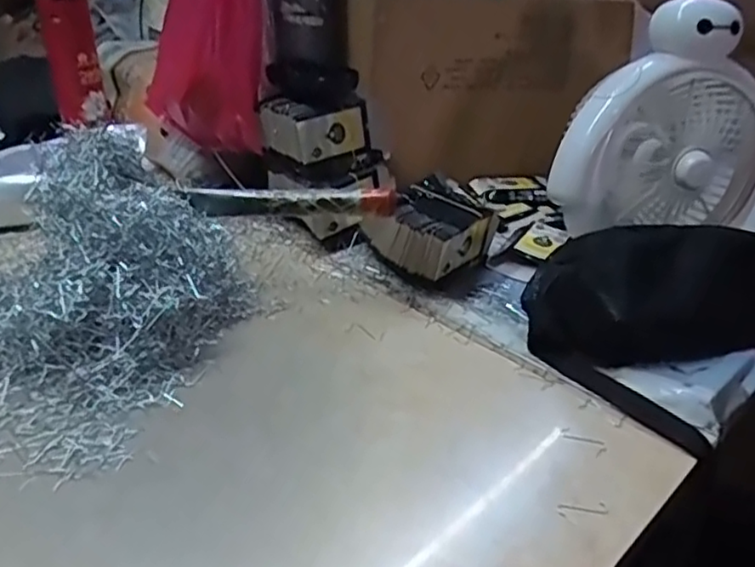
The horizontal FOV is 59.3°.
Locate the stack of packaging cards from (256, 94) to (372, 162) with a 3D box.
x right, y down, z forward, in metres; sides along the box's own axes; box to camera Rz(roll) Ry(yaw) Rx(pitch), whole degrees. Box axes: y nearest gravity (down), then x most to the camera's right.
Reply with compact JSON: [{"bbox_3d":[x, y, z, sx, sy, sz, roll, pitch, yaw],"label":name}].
[{"bbox_3d":[-0.071,-0.180,0.746,0.097,0.052,0.083,-19,37,-34],"label":"stack of packaging cards"}]

